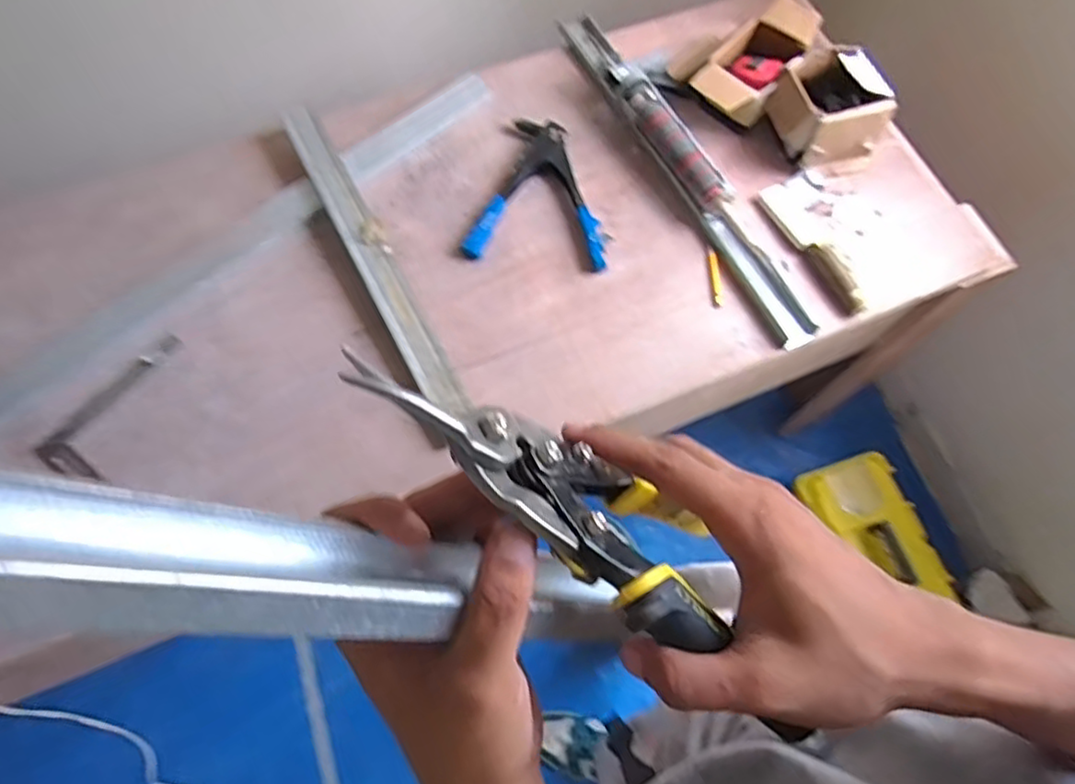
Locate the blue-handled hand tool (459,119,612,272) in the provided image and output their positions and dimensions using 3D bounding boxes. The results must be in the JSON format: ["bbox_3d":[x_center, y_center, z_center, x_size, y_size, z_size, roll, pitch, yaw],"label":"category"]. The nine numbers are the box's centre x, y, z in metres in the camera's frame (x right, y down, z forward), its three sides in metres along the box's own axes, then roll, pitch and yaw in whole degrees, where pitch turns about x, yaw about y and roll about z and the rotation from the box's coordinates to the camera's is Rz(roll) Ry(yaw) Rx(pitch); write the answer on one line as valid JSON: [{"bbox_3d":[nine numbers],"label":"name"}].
[{"bbox_3d":[0.017,-0.280,0.953,0.190,0.022,0.234,12,68,3],"label":"blue-handled hand tool"}]

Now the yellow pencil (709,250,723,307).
[{"bbox_3d":[0.244,-0.156,0.918,0.013,0.007,0.087,0,68,-2],"label":"yellow pencil"}]

